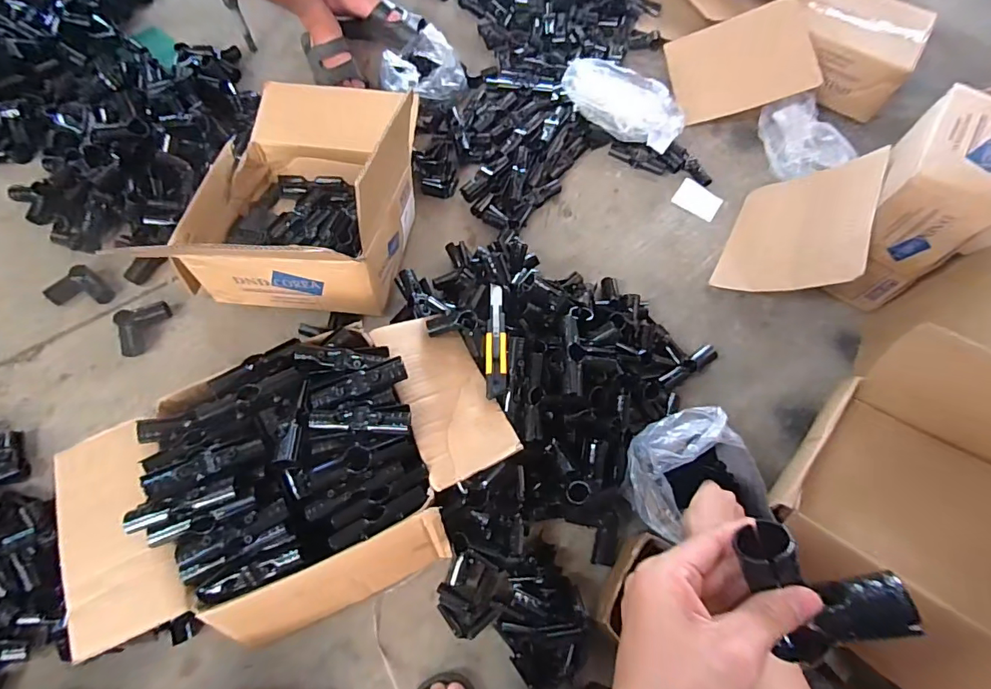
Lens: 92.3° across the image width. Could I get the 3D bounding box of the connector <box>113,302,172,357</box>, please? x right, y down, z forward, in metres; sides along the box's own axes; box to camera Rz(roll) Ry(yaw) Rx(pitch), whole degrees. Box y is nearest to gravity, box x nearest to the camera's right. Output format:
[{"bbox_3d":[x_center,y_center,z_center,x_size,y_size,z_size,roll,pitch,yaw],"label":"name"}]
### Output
[{"bbox_3d":[-0.616,-0.028,0.828,0.091,0.031,0.086,-12,67,-9],"label":"connector"}]

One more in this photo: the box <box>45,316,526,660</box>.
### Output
[{"bbox_3d":[-0.260,0.185,0.667,0.556,0.190,0.331,-23,69,-13],"label":"box"}]

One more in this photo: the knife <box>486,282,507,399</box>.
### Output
[{"bbox_3d":[0.001,-0.007,0.739,0.031,0.017,0.186,2,66,-3],"label":"knife"}]

